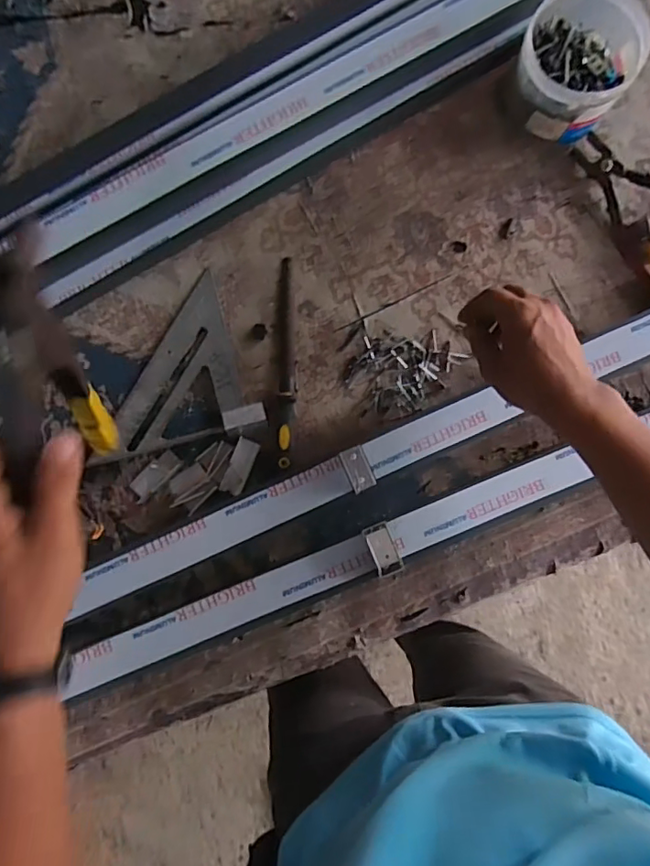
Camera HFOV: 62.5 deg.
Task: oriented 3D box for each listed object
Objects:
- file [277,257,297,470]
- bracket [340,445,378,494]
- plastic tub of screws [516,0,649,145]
[{"bbox_3d":[-0.041,-0.077,0.571,0.021,0.018,0.224,1,86,0],"label":"file"},{"bbox_3d":[0.034,0.037,0.547,0.026,0.004,0.045,-23,86,-10],"label":"bracket"},{"bbox_3d":[0.252,-0.373,0.552,0.112,0.089,0.115,0,87,0],"label":"plastic tub of screws"}]

